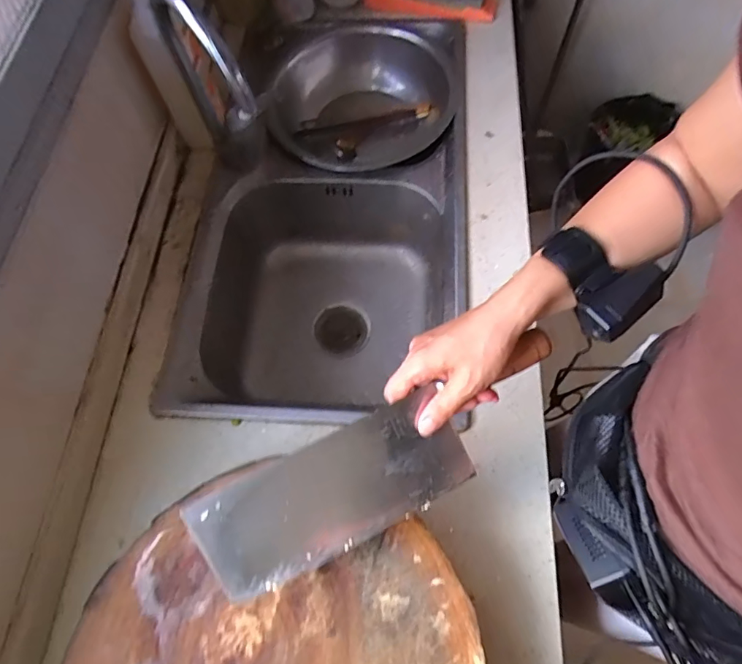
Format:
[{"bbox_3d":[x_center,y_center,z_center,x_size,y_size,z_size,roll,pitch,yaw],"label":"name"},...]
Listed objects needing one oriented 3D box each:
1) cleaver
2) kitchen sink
[{"bbox_3d":[0.014,0.109,0.410,0.328,0.028,0.097,-27,98,-6],"label":"cleaver"},{"bbox_3d":[-0.065,-0.195,0.829,0.407,0.278,0.749,4,67,5],"label":"kitchen sink"}]

